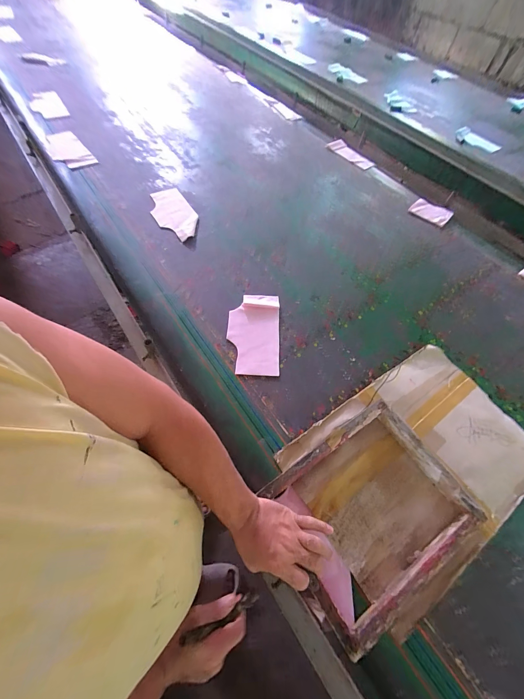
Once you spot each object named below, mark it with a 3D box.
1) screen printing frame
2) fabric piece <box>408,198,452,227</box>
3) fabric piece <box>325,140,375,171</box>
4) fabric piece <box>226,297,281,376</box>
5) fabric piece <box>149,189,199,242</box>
[{"bbox_3d":[0.201,0.302,0.510,0.324,0.058,0.280,-27,65,-19],"label":"screen printing frame"},{"bbox_3d":[0.662,-0.538,1.085,0.143,0.006,0.122,38,66,15],"label":"fabric piece"},{"bbox_3d":[0.402,-0.889,1.262,0.223,0.012,0.102,44,65,13],"label":"fabric piece"},{"bbox_3d":[-0.022,-0.048,0.738,0.135,0.005,0.250,3,59,-2],"label":"fabric piece"},{"bbox_3d":[-0.305,-0.474,0.961,0.133,0.021,0.270,-28,65,-19],"label":"fabric piece"}]

